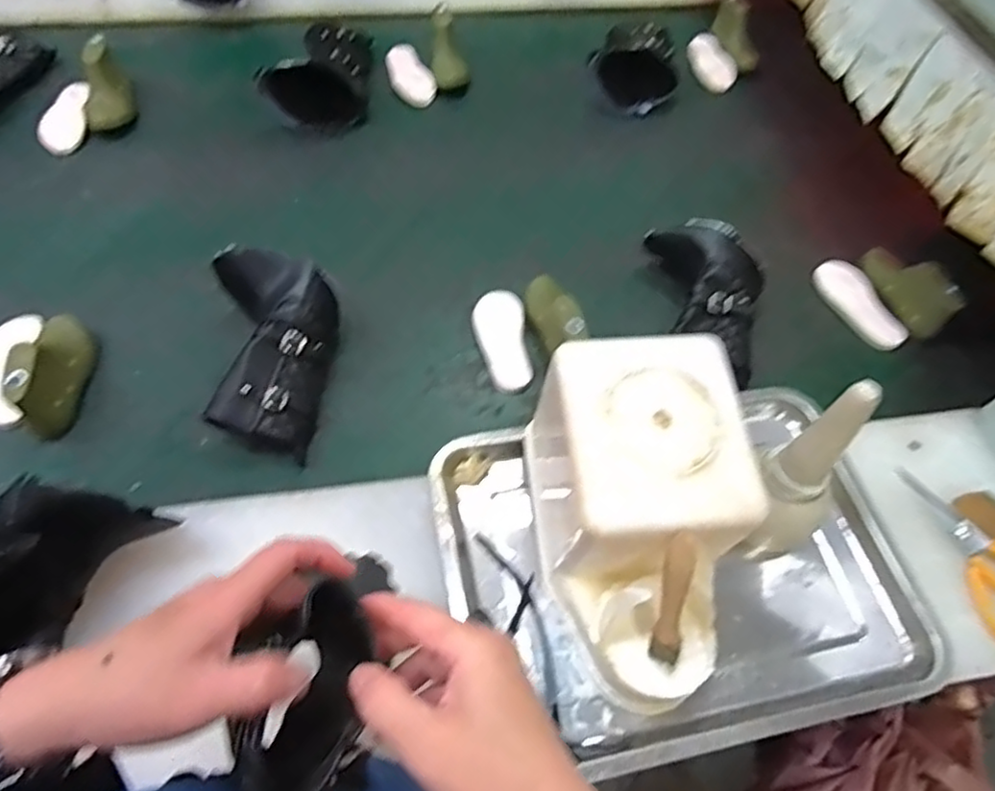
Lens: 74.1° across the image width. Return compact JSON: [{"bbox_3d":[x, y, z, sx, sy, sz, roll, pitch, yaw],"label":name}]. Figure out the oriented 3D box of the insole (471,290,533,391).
[{"bbox_3d":[0.004,-0.065,0.753,0.057,0.015,0.131,-2,59,-5],"label":"insole"}]

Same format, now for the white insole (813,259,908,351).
[{"bbox_3d":[0.440,-0.114,0.806,0.057,0.017,0.135,-17,61,-14],"label":"white insole"}]

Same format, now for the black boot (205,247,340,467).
[{"bbox_3d":[-0.231,-0.042,0.685,0.123,0.087,0.214,-3,59,-6],"label":"black boot"}]

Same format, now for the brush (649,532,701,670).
[{"bbox_3d":[0.122,0.145,0.456,0.018,0.119,0.012,-2,30,-5],"label":"brush"}]

